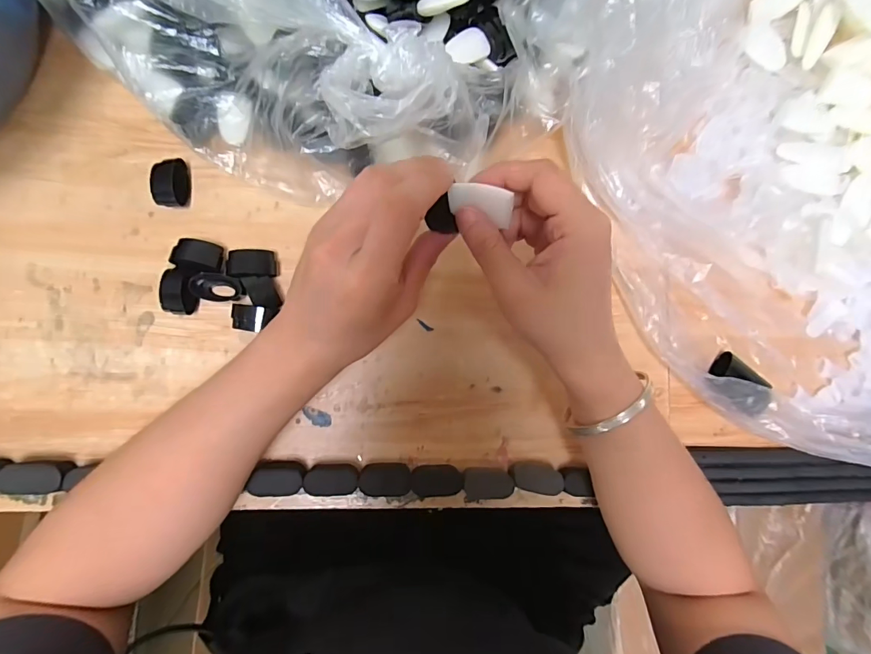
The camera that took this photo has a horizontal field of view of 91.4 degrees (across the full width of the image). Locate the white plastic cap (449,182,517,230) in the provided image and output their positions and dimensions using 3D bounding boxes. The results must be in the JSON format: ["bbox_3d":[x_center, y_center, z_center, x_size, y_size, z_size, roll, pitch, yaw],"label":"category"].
[{"bbox_3d":[0.026,-0.068,0.232,0.034,0.009,0.017,18,122,5],"label":"white plastic cap"}]

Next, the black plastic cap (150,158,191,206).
[{"bbox_3d":[-0.192,-0.104,0.308,0.021,0.016,0.032,0,86,-8],"label":"black plastic cap"}]

